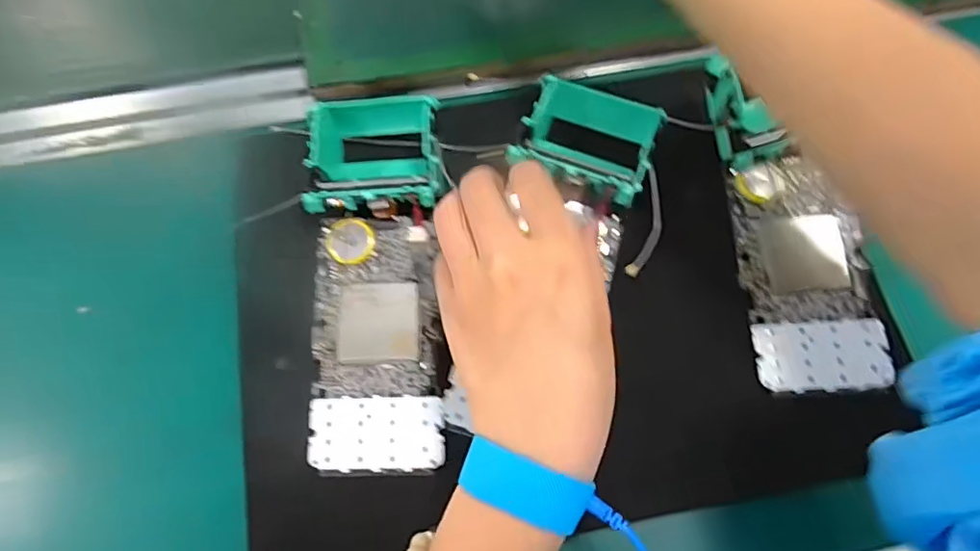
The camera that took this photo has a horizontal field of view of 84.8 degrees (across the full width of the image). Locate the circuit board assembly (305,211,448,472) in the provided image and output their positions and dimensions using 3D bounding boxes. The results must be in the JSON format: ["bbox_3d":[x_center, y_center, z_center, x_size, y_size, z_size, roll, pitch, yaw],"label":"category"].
[{"bbox_3d":[-0.058,0.033,0.274,0.064,0.017,0.126,-2,70,-1],"label":"circuit board assembly"}]

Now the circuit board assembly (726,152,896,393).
[{"bbox_3d":[0.169,-0.004,0.285,0.064,0.010,0.124,-2,70,-1],"label":"circuit board assembly"}]

